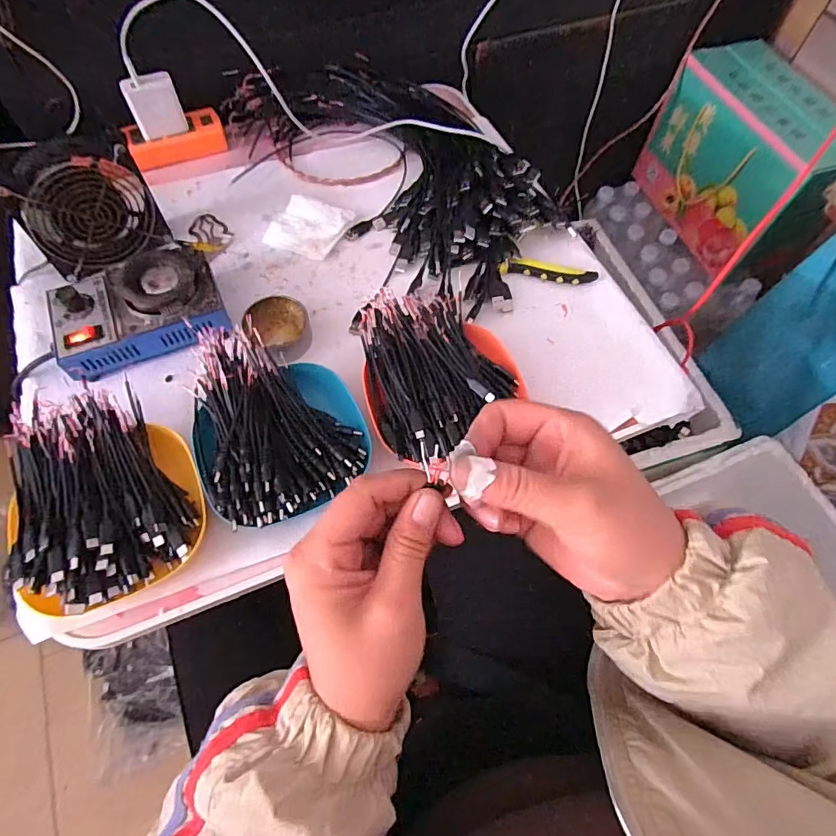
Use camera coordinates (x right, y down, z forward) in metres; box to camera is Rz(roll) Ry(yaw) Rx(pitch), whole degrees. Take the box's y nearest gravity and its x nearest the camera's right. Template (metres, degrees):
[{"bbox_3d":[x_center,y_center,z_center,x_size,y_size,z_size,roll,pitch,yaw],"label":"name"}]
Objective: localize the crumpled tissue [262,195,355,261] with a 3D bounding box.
[{"bbox_3d":[-0.126,-0.220,0.577,0.079,0.009,0.084,23,65,9],"label":"crumpled tissue"}]

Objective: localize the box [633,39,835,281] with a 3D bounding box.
[{"bbox_3d":[0.585,-0.451,0.906,0.164,0.234,0.333,-16,65,-10],"label":"box"}]

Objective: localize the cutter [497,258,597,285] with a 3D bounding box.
[{"bbox_3d":[0.142,-0.159,0.547,0.104,0.015,0.016,7,63,2],"label":"cutter"}]

